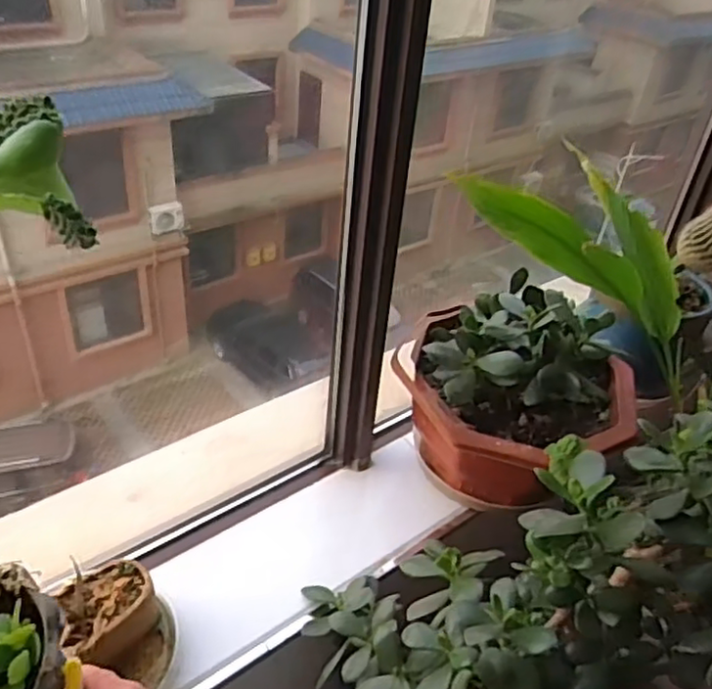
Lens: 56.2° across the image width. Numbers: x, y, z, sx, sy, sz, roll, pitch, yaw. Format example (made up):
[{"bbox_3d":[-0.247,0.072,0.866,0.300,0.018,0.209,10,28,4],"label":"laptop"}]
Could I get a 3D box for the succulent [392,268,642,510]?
[{"bbox_3d":[0.184,0.072,0.785,0.255,0.222,0.221,21,39,20],"label":"succulent"}]

